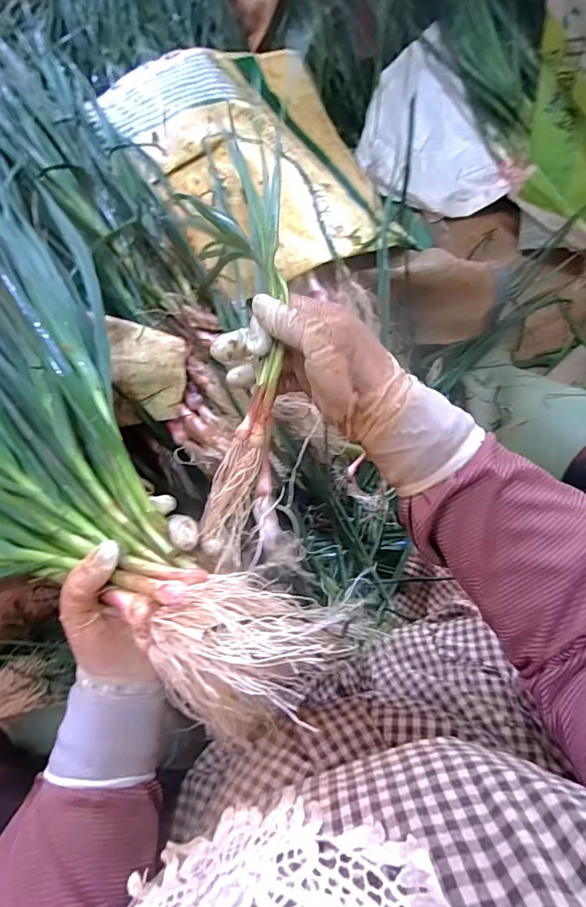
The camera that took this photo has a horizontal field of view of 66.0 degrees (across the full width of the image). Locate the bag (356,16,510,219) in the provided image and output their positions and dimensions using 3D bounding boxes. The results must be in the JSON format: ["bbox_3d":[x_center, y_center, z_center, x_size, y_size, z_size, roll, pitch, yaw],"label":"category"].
[{"bbox_3d":[0.218,-0.526,0.767,0.189,0.034,0.276,-27,95,7],"label":"bag"}]

